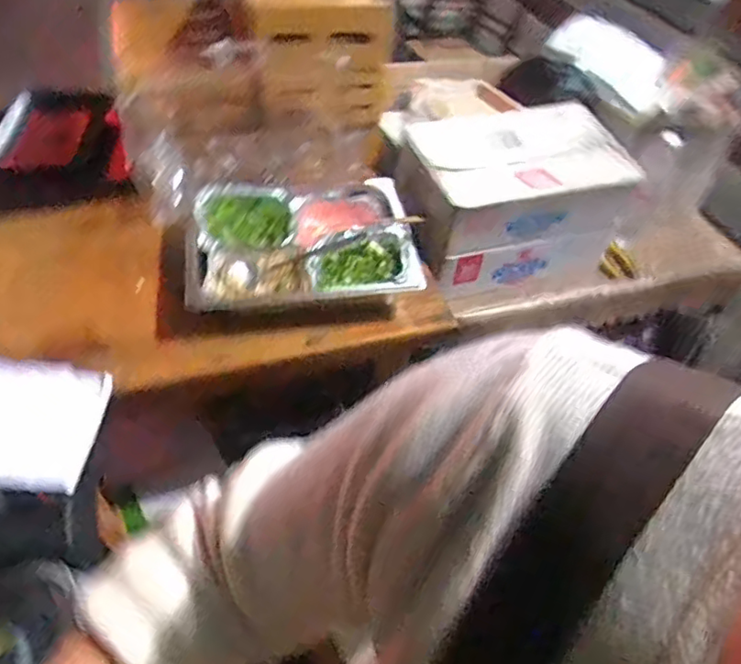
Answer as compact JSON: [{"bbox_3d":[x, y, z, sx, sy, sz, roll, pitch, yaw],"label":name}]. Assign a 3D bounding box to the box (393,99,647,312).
[{"bbox_3d":[0.250,-0.226,1.053,0.368,0.267,0.216,-11,47,-13],"label":"box"}]

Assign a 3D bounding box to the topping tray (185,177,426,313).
[{"bbox_3d":[-0.104,-0.128,0.917,0.326,0.065,0.250,-4,46,-7],"label":"topping tray"}]

